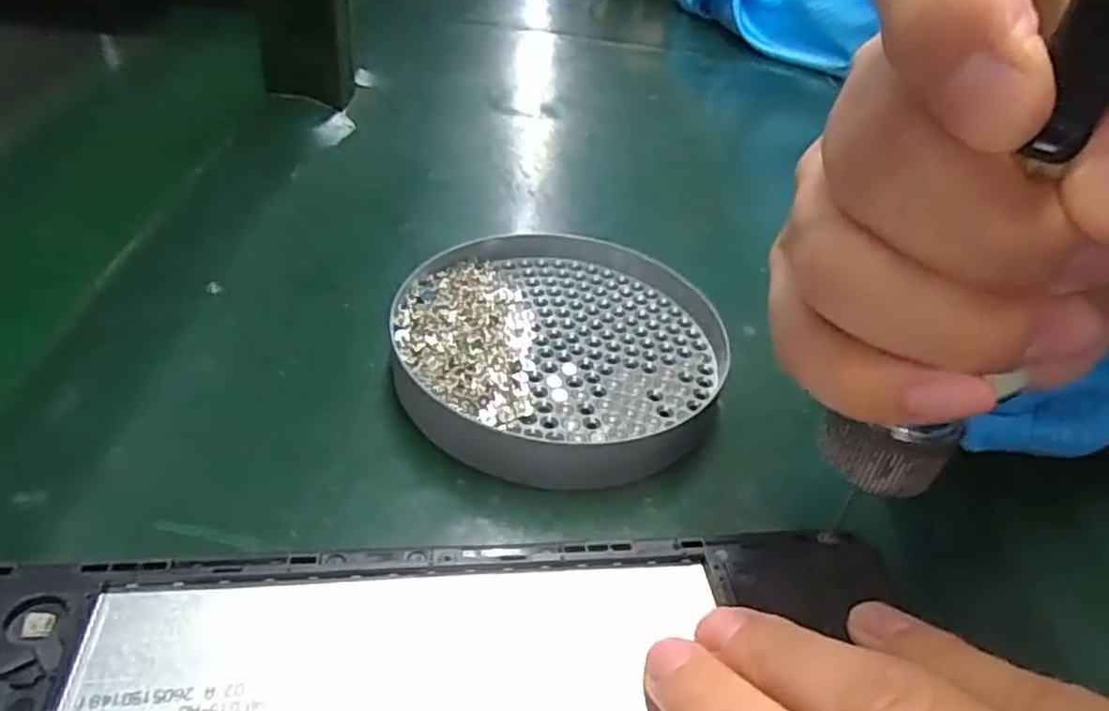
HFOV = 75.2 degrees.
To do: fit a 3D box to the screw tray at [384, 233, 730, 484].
[{"bbox_3d":[0.002,-0.005,0.248,0.107,0.019,0.117,17,41,9],"label":"screw tray"}]

